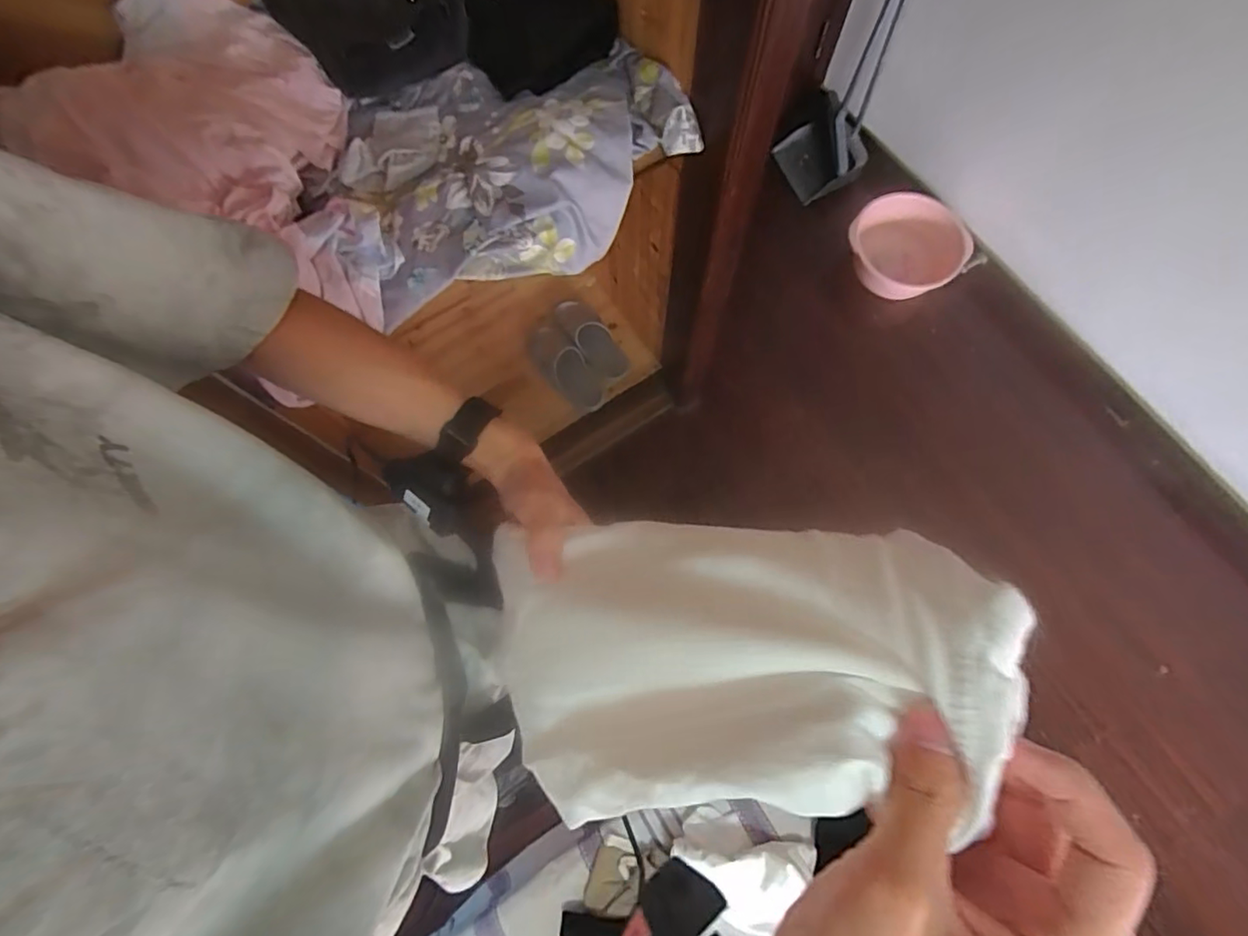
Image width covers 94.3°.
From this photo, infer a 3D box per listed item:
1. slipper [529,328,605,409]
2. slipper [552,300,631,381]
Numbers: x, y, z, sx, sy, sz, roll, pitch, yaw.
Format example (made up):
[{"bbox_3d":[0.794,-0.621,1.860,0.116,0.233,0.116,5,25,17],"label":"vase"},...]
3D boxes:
[{"bbox_3d":[-0.161,-0.269,1.560,0.110,0.049,0.274,-36,76,-9],"label":"slipper"},{"bbox_3d":[-0.090,-0.356,1.574,0.103,0.053,0.271,-33,76,-9],"label":"slipper"}]

